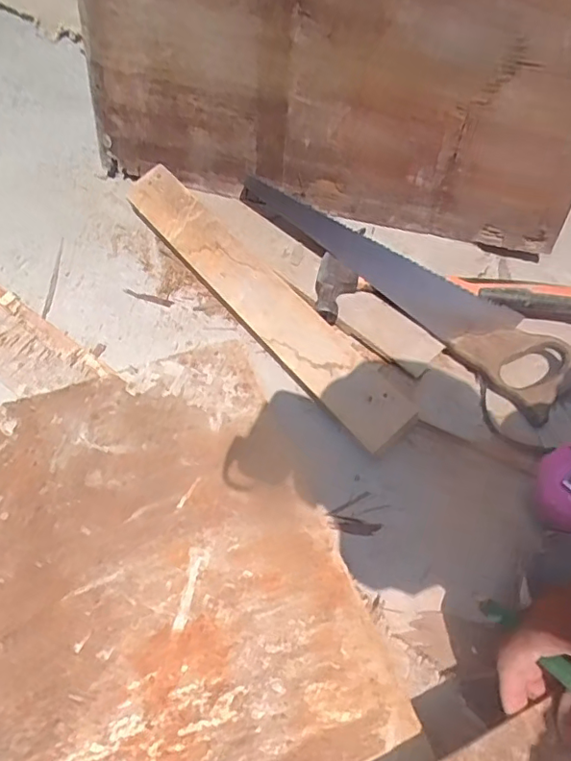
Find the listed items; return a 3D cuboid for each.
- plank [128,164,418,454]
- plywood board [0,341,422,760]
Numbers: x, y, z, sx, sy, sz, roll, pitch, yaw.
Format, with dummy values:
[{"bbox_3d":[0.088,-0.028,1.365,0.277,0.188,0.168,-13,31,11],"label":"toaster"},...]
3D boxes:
[{"bbox_3d":[-0.033,-0.103,0.614,0.063,0.018,0.444,-40,68,-7],"label":"plank"},{"bbox_3d":[-0.216,0.194,0.435,0.521,0.009,0.389,-21,61,-10],"label":"plywood board"}]

